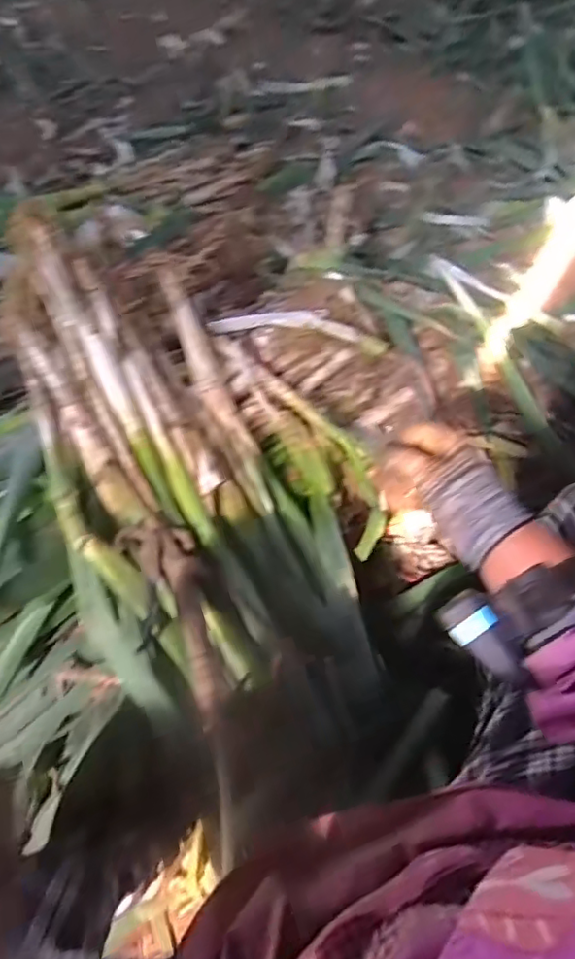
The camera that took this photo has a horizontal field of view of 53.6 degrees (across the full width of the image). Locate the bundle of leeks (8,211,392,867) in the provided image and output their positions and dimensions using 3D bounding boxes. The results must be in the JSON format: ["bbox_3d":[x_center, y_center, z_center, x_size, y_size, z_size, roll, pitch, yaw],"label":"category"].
[{"bbox_3d":[-0.091,-0.012,0.716,0.365,0.227,0.701,-23,63,-11],"label":"bundle of leeks"}]

